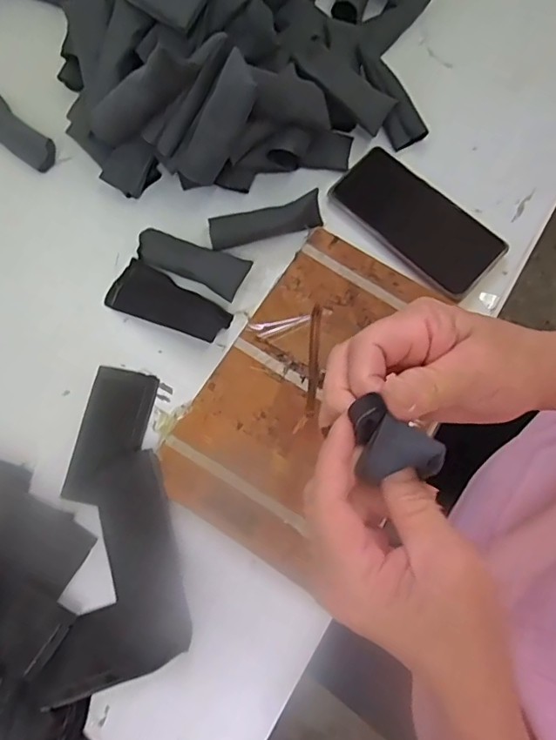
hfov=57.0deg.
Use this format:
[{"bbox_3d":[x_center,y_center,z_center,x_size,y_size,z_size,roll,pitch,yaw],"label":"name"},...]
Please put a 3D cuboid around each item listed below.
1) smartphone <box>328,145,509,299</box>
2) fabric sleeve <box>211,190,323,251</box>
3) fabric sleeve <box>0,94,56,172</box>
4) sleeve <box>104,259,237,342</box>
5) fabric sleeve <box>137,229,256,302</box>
[{"bbox_3d":[0.129,-0.140,0.483,0.162,0.013,0.079,42,80,11],"label":"smartphone"},{"bbox_3d":[-0.011,-0.136,0.468,0.101,0.031,0.027,-14,75,-2],"label":"fabric sleeve"},{"bbox_3d":[-0.263,-0.237,0.505,0.109,0.020,0.038,43,80,11],"label":"fabric sleeve"},{"bbox_3d":[-0.098,-0.061,0.458,0.110,0.012,0.048,26,77,8],"label":"sleeve"},{"bbox_3d":[-0.078,-0.100,0.466,0.101,0.013,0.039,25,77,8],"label":"fabric sleeve"}]

